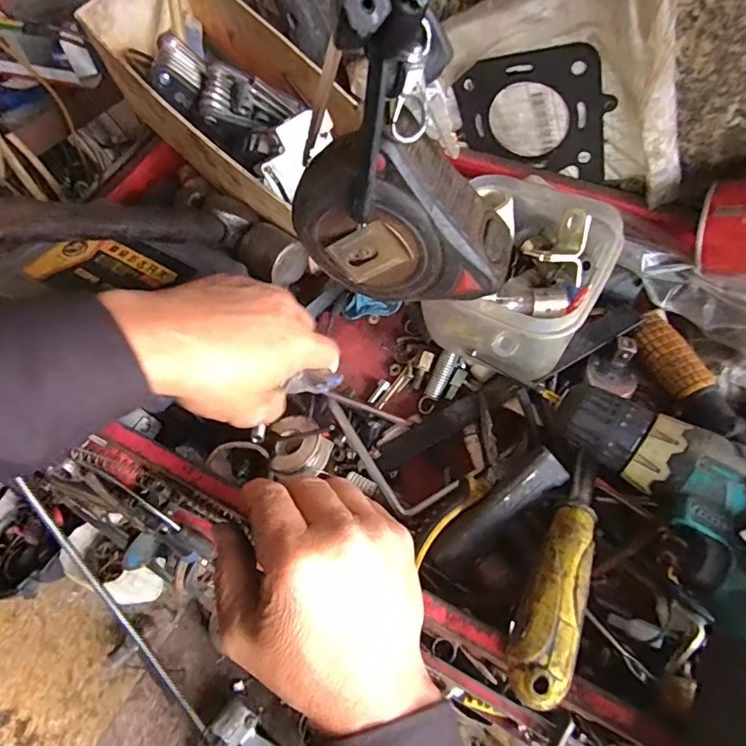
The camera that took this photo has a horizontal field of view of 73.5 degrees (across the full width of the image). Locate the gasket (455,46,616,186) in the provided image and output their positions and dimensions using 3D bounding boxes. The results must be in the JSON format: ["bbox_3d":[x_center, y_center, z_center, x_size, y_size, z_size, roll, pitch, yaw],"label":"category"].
[{"bbox_3d":[0.119,-0.194,0.379,0.115,0.097,0.004,17,64,25],"label":"gasket"}]

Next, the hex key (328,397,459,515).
[{"bbox_3d":[0.003,0.059,0.335,0.102,0.016,0.037,29,63,20],"label":"hex key"}]

